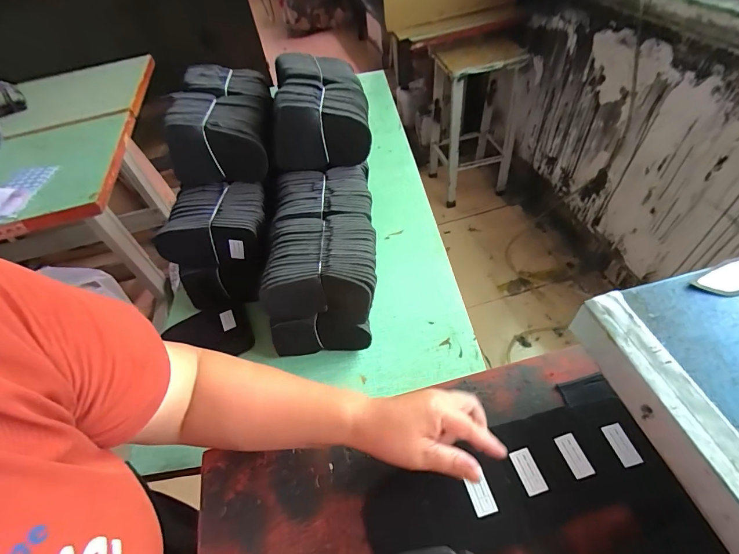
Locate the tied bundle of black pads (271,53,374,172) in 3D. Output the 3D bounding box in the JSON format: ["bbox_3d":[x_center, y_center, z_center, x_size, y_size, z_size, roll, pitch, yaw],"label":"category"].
[{"bbox_3d":[-0.079,-0.286,0.631,0.148,0.125,0.206,-6,51,3],"label":"tied bundle of black pads"}]

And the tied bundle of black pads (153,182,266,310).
[{"bbox_3d":[-0.243,-0.053,0.626,0.163,0.172,0.128,-10,51,0],"label":"tied bundle of black pads"}]

